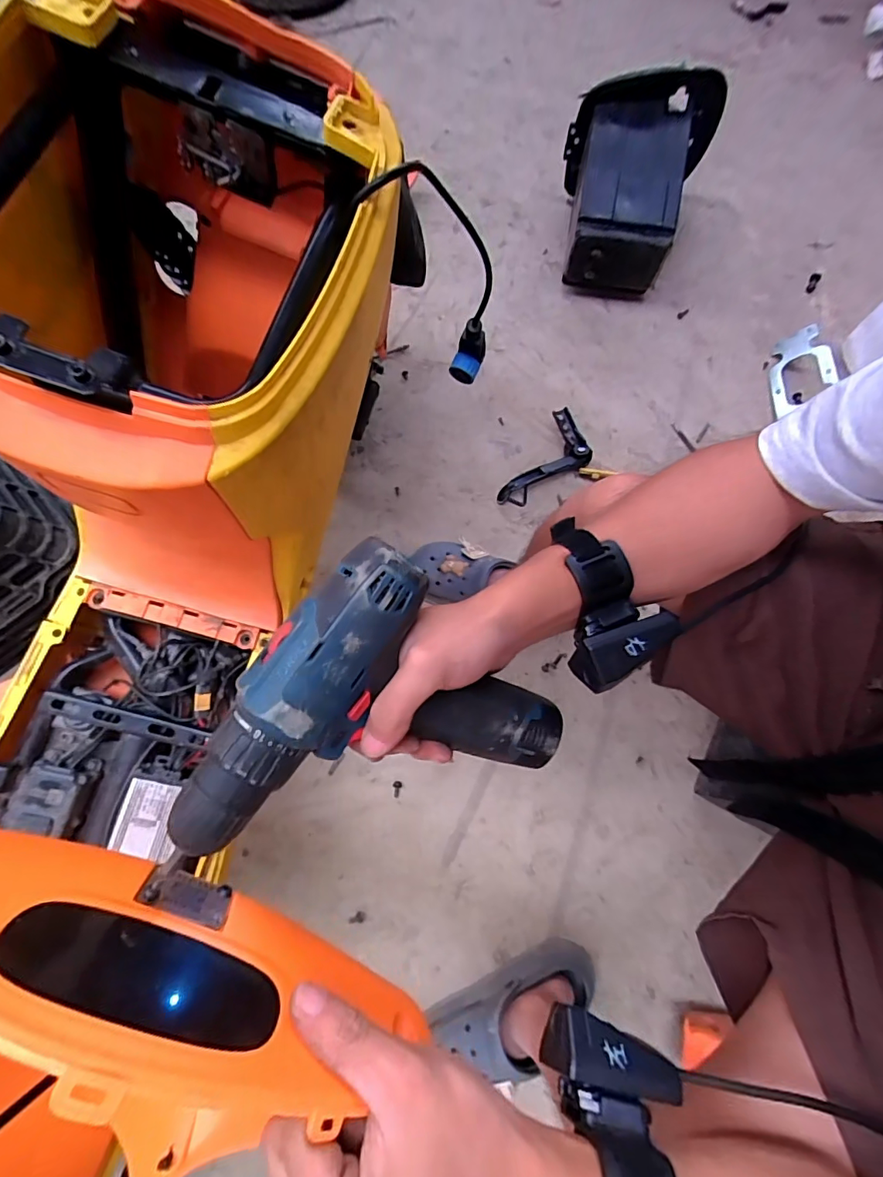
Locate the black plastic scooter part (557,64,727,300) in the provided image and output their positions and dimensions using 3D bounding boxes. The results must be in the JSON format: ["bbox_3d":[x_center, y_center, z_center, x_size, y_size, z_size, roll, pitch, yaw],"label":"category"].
[{"bbox_3d":[0.417,-0.870,1.034,0.304,0.225,0.403,11,71,4],"label":"black plastic scooter part"}]

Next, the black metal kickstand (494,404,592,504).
[{"bbox_3d":[0.213,-0.238,0.909,0.107,0.041,0.228,31,74,11],"label":"black metal kickstand"}]

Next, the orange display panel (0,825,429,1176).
[{"bbox_3d":[-0.137,0.168,0.209,0.269,0.106,0.040,29,72,-8],"label":"orange display panel"}]

